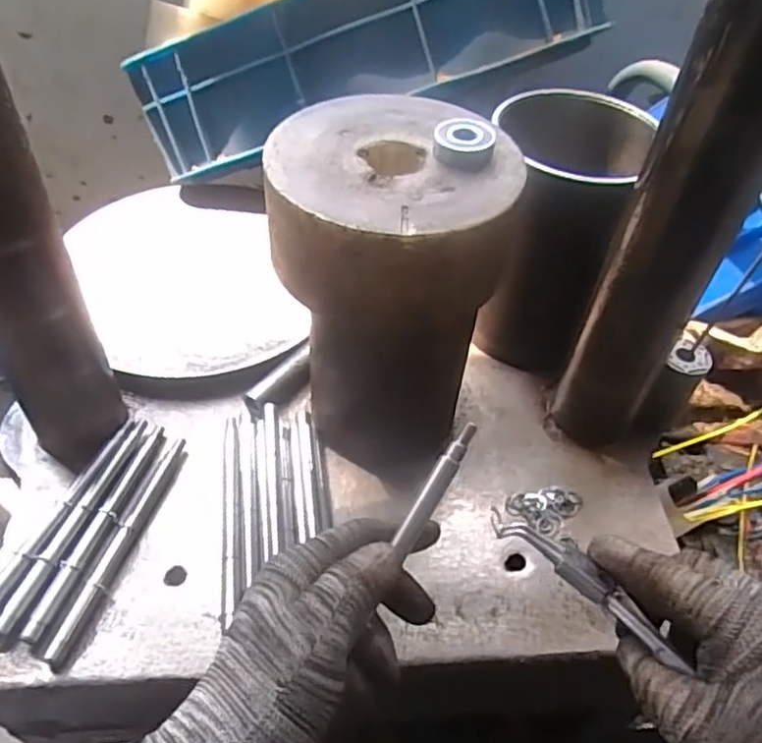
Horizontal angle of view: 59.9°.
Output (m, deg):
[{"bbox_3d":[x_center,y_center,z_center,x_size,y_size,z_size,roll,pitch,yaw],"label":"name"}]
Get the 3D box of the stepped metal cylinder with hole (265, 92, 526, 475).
[{"bbox_3d":[0.002,-0.048,0.450,0.139,0.218,0.144,10,48,4],"label":"stepped metal cylinder with hole"}]

